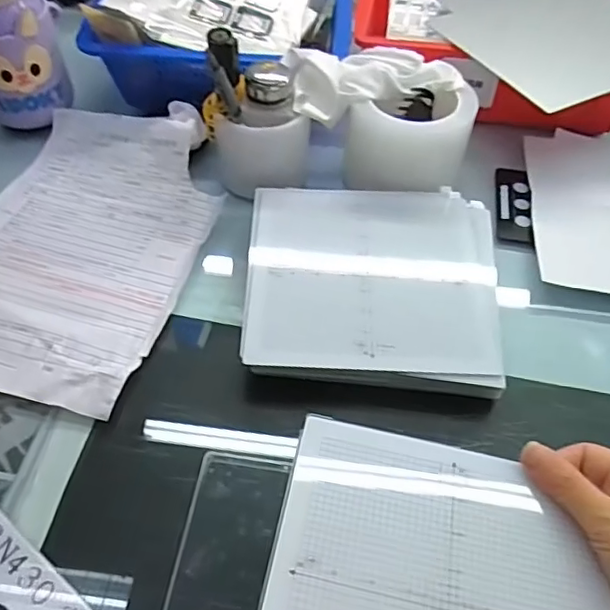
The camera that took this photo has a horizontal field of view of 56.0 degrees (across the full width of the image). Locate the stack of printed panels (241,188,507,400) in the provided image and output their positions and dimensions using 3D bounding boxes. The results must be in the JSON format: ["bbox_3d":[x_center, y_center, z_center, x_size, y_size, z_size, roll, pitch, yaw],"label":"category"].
[{"bbox_3d":[0.053,-0.020,0.460,0.192,0.027,0.188,4,53,1],"label":"stack of printed panels"}]

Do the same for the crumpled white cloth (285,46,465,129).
[{"bbox_3d":[0.061,-0.199,0.518,0.152,0.039,0.073,-7,53,-7],"label":"crumpled white cloth"}]

